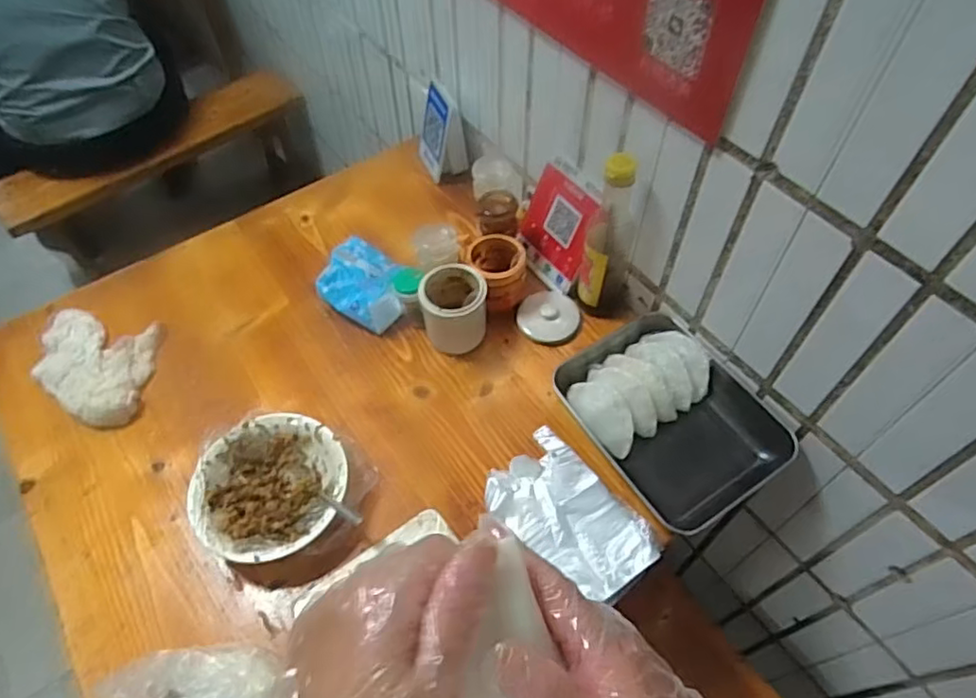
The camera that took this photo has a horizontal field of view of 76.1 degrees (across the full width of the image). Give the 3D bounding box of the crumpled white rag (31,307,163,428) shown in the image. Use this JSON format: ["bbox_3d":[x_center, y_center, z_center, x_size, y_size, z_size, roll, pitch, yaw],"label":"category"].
[{"bbox_3d":[-0.535,0.018,0.838,0.165,0.031,0.185,-1,56,1],"label":"crumpled white rag"}]

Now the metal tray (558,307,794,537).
[{"bbox_3d":[0.218,0.084,0.770,0.190,0.049,0.261,-30,60,-18],"label":"metal tray"}]

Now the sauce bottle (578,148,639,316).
[{"bbox_3d":[0.156,-0.140,0.799,0.065,0.248,0.072,15,57,11],"label":"sauce bottle"}]

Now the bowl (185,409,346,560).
[{"bbox_3d":[-0.244,0.162,0.717,0.163,0.058,0.166,0,56,1],"label":"bowl"}]

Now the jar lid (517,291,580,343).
[{"bbox_3d":[0.085,-0.045,0.874,0.085,0.019,0.074,-4,56,-2],"label":"jar lid"}]

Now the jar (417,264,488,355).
[{"bbox_3d":[-0.045,-0.050,0.831,0.084,0.108,0.080,0,56,1],"label":"jar"}]

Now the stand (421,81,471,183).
[{"bbox_3d":[-0.074,-0.348,1.013,0.067,0.128,0.083,-18,57,-11],"label":"stand"}]

